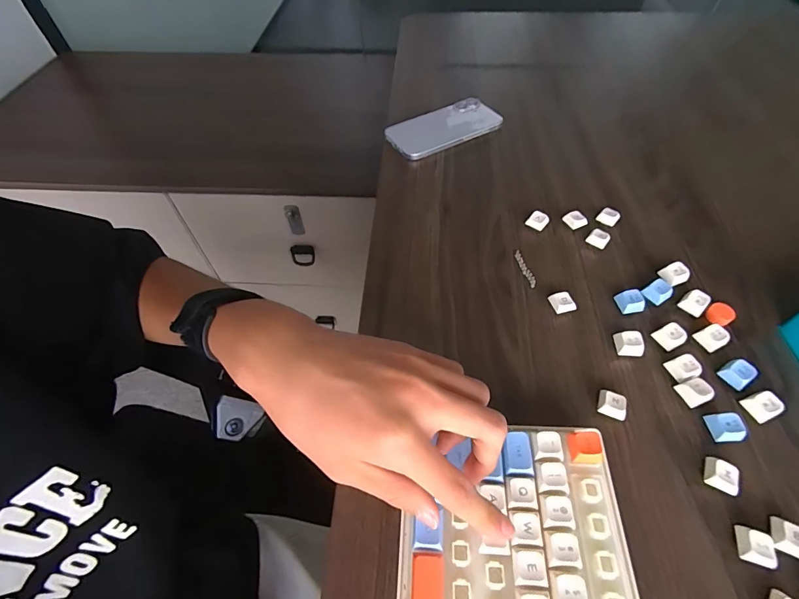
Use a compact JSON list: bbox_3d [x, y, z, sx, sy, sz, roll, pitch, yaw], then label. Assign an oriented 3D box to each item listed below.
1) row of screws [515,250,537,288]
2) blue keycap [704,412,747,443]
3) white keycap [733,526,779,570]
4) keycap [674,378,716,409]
[{"bbox_3d":[0.121,-0.030,0.379,0.007,0.004,0.043,-13,55,-7],"label":"row of screws"},{"bbox_3d":[0.230,0.091,0.279,0.018,0.016,0.018,-2,54,1],"label":"blue keycap"},{"bbox_3d":[0.216,0.150,0.238,0.020,0.010,0.018,21,58,16],"label":"white keycap"},{"bbox_3d":[0.221,0.069,0.295,0.017,0.014,0.018,-19,56,-11],"label":"keycap"}]

